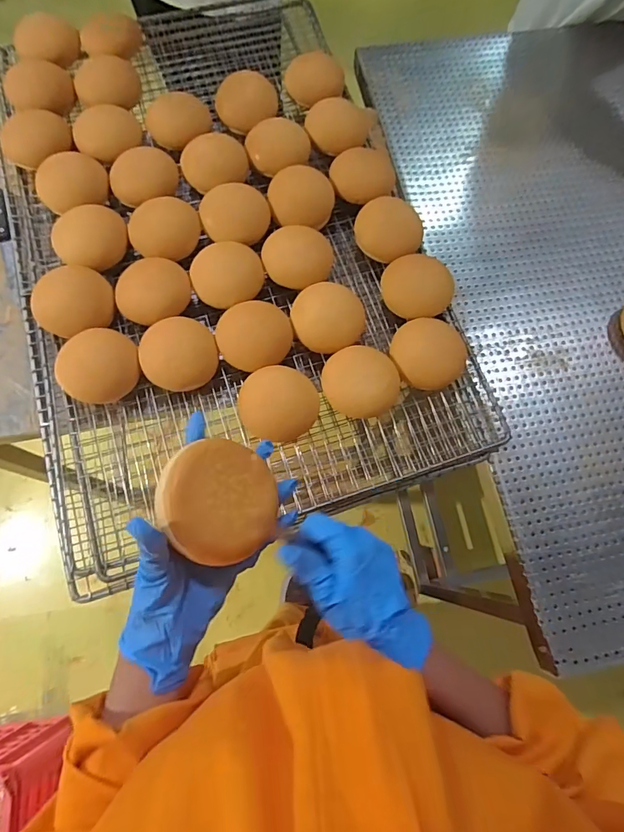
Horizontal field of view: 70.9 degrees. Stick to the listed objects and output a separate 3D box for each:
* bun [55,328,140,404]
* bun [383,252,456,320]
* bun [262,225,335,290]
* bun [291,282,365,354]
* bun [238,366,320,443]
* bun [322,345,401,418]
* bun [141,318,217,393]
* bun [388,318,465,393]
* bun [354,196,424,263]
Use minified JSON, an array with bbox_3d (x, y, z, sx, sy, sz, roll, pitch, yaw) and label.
[{"bbox_3d":[-0.270,-0.065,0.562,0.093,0.059,0.094,1,73,-2],"label":"bun"},{"bbox_3d":[0.149,-0.183,0.625,0.098,0.057,0.094,-10,73,-6],"label":"bun"},{"bbox_3d":[-0.019,-0.222,0.628,0.097,0.046,0.080,-7,73,-5],"label":"bun"},{"bbox_3d":[0.022,-0.129,0.603,0.096,0.046,0.090,1,73,-2],"label":"bun"},{"bbox_3d":[-0.041,-0.016,0.563,0.100,0.047,0.095,-5,75,-2],"label":"bun"},{"bbox_3d":[0.063,-0.041,0.581,0.096,0.048,0.088,1,73,-2],"label":"bun"},{"bbox_3d":[-0.173,-0.079,0.576,0.094,0.045,0.088,-11,73,-6],"label":"bun"},{"bbox_3d":[0.158,-0.083,0.595,0.103,0.043,0.098,0,73,-3],"label":"bun"},{"bbox_3d":[0.112,-0.272,0.647,0.093,0.032,0.091,1,73,-2],"label":"bun"}]

